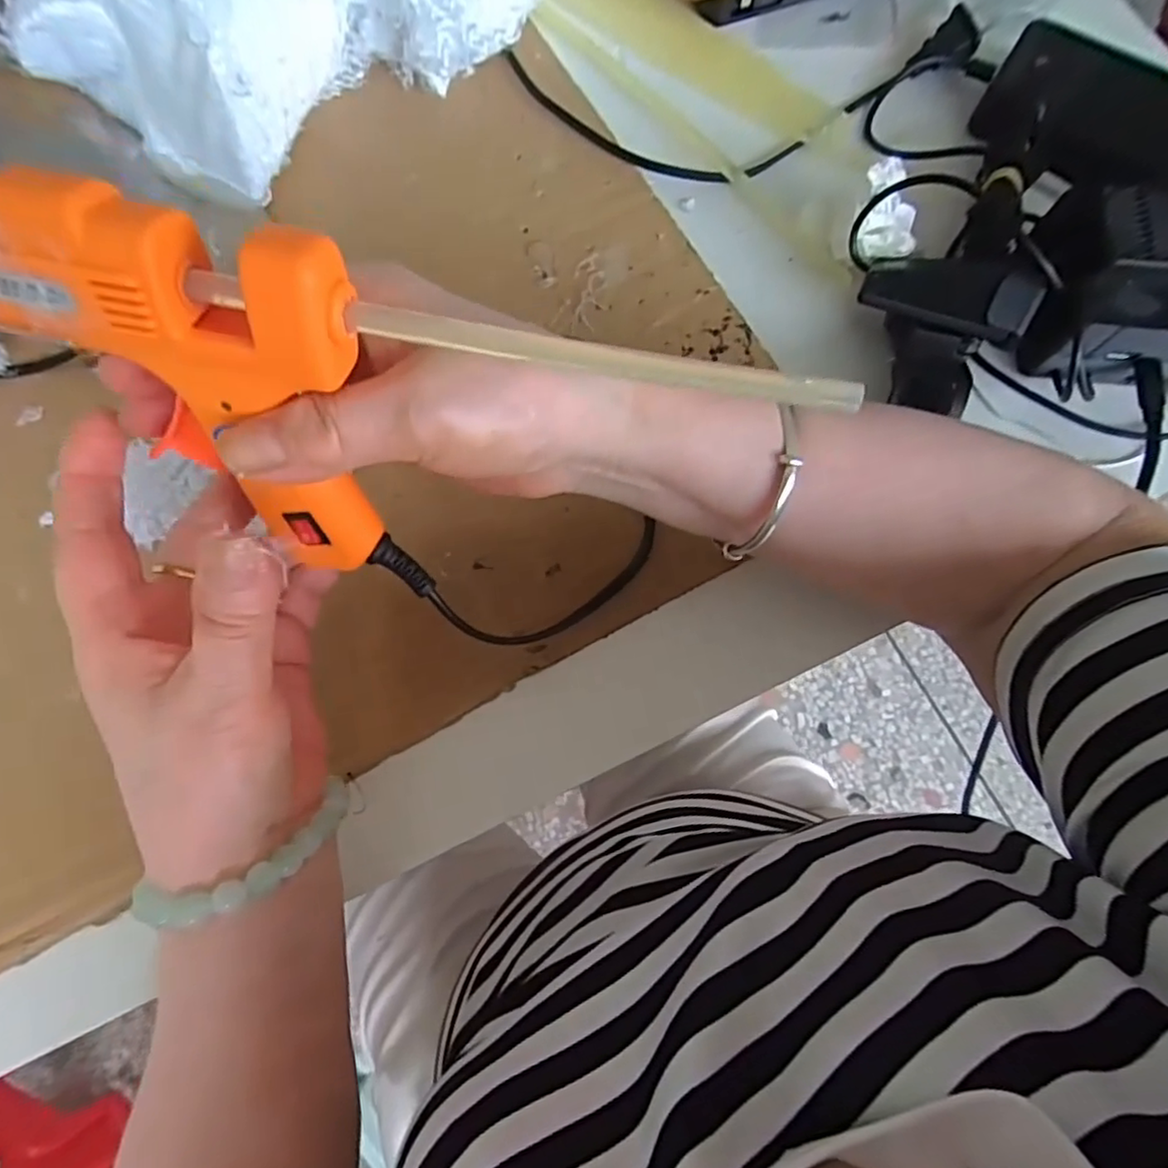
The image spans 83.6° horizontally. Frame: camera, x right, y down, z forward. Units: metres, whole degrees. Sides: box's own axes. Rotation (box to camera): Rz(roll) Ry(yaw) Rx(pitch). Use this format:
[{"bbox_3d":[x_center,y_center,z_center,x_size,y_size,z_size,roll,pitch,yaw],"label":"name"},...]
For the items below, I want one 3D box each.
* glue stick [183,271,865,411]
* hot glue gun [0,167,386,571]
[{"bbox_3d":[-0.014,-0.061,0.161,0.167,0.007,0.006,8,77,2],"label":"glue stick"},{"bbox_3d":[-0.114,-0.053,0.184,0.106,0.108,0.028,9,50,-4],"label":"hot glue gun"}]

